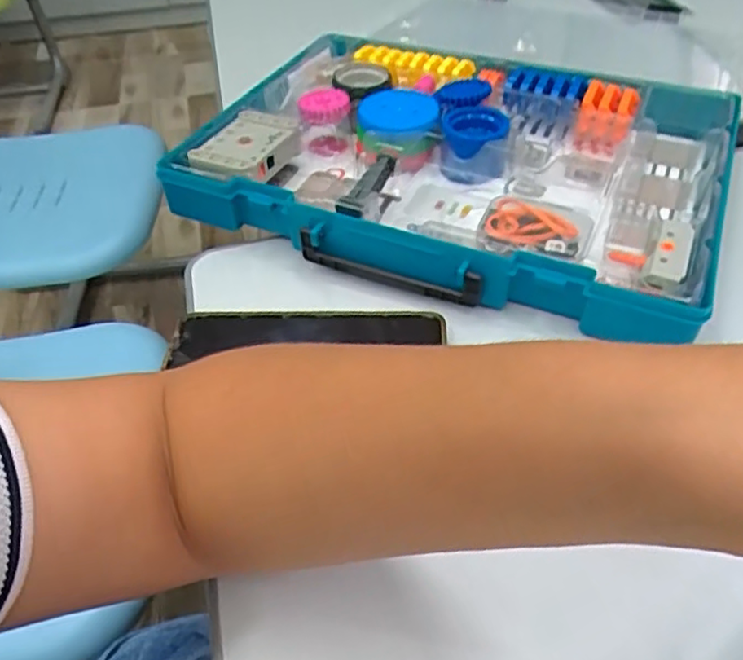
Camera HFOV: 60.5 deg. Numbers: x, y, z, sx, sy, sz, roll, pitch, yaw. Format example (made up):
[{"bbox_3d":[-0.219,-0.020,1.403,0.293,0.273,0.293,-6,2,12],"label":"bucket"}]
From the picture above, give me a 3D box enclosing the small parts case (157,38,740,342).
[{"bbox_3d":[0.059,-0.125,0.463,0.357,0.050,0.238,14,48,15],"label":"small parts case"}]

